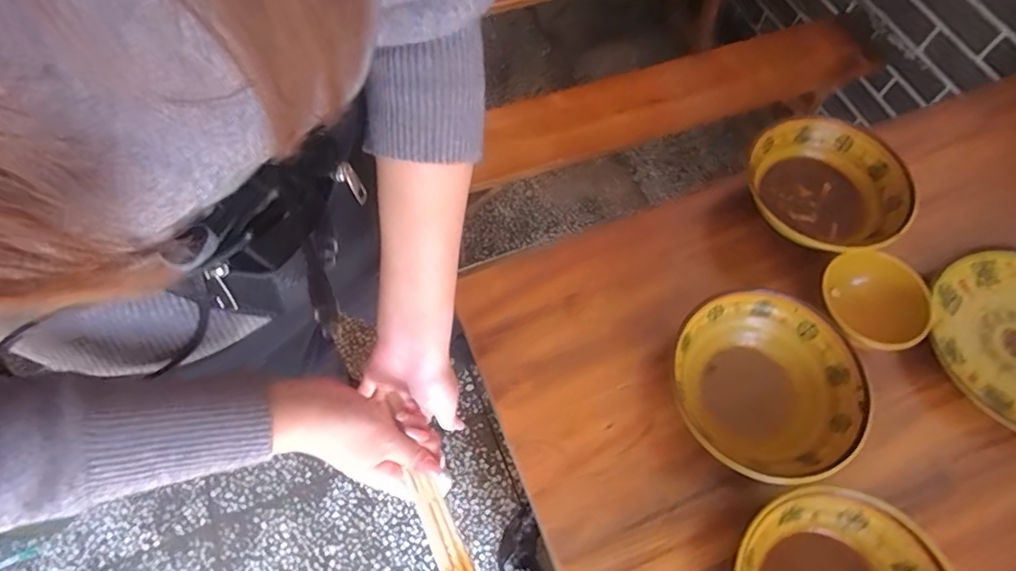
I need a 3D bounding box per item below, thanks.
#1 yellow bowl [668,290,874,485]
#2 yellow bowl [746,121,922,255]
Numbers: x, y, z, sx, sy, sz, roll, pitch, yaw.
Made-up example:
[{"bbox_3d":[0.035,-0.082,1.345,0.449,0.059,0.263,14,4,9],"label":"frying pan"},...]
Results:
[{"bbox_3d":[0.255,0.103,0.538,0.175,0.067,0.178,0,66,0],"label":"yellow bowl"},{"bbox_3d":[0.368,-0.110,0.629,0.177,0.070,0.174,0,66,0],"label":"yellow bowl"}]

